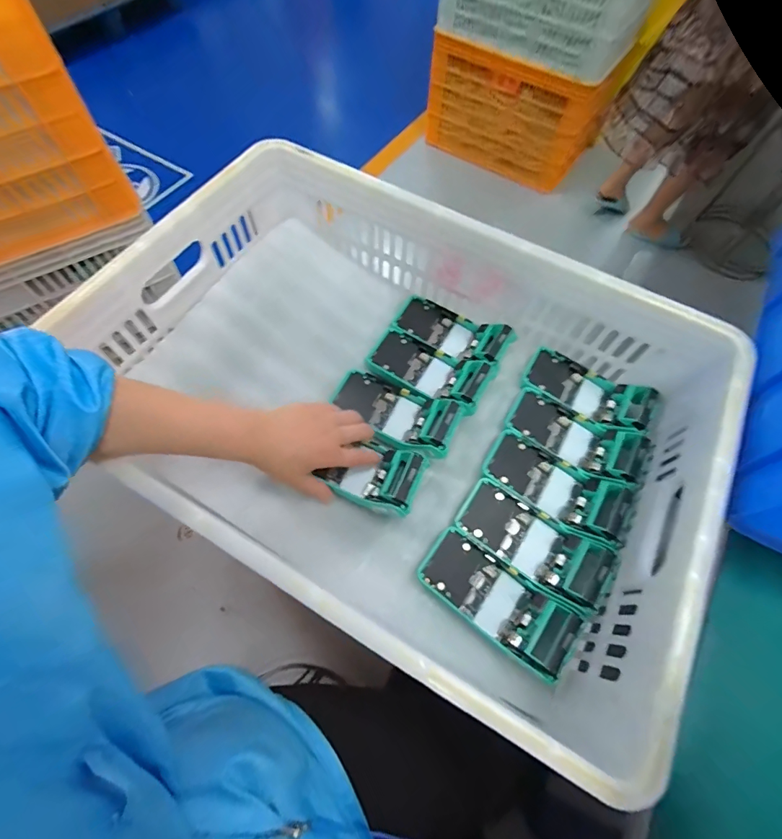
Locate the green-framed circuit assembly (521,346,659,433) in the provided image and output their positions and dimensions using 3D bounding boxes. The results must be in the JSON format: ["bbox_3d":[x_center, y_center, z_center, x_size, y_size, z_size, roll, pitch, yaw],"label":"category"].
[{"bbox_3d":[0.268,-0.043,0.552,0.161,0.033,0.076,31,67,12],"label":"green-framed circuit assembly"}]

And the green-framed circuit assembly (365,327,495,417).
[{"bbox_3d":[0.054,-0.074,0.573,0.169,0.050,0.090,31,67,12],"label":"green-framed circuit assembly"}]

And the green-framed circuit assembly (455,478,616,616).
[{"bbox_3d":[0.161,0.140,0.467,0.168,0.048,0.075,33,67,13],"label":"green-framed circuit assembly"}]

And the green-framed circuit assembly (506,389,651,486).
[{"bbox_3d":[0.236,0.021,0.529,0.166,0.048,0.079,31,67,13],"label":"green-framed circuit assembly"}]

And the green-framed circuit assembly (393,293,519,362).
[{"bbox_3d":[0.091,-0.132,0.599,0.166,0.042,0.072,29,66,11],"label":"green-framed circuit assembly"}]

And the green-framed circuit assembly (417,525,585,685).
[{"bbox_3d":[0.116,0.196,0.444,0.171,0.049,0.076,35,68,14],"label":"green-framed circuit assembly"}]

